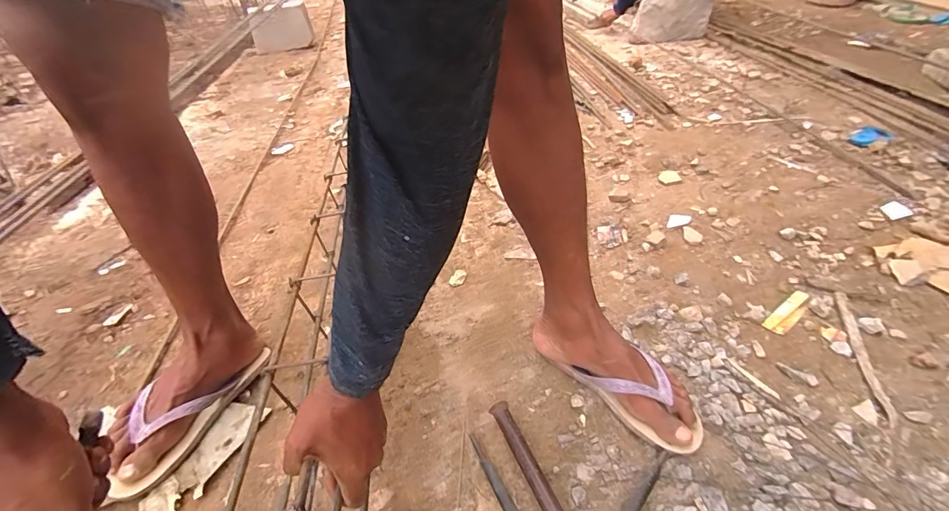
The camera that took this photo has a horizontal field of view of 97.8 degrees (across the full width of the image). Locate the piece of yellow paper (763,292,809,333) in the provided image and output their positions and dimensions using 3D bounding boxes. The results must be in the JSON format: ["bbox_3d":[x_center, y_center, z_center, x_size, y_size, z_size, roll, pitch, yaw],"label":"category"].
[{"bbox_3d":[0.523,0.094,0.688,0.108,0.009,0.032,-28,47,-24],"label":"piece of yellow paper"}]

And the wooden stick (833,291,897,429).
[{"bbox_3d":[0.580,0.142,0.621,0.022,0.008,0.244,10,44,16],"label":"wooden stick"}]

